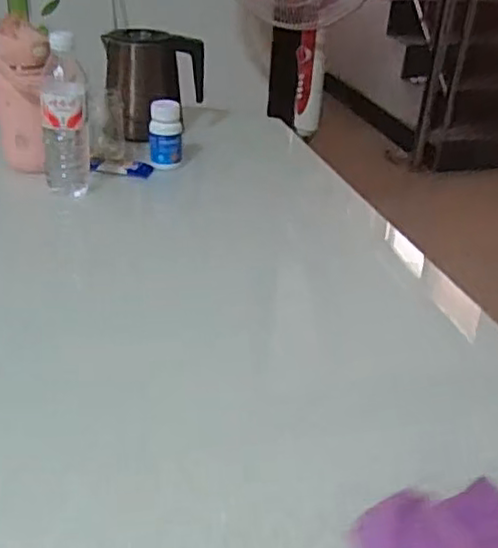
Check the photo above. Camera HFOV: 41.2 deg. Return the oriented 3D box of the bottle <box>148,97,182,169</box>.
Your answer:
[{"bbox_3d":[-0.136,-0.224,1.081,0.052,0.108,0.042,-1,31,-10],"label":"bottle"}]

